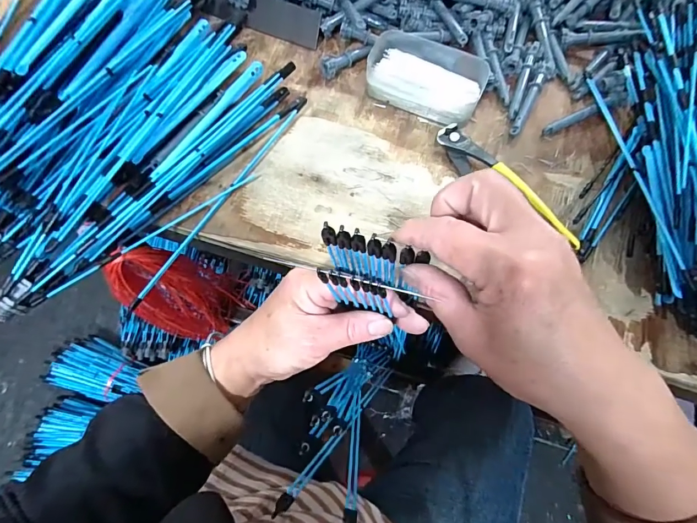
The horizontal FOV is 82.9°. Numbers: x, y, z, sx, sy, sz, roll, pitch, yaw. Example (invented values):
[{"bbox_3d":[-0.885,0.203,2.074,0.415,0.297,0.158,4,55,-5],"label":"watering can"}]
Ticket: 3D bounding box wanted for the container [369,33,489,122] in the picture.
[{"bbox_3d":[0.082,-0.194,0.409,0.116,0.029,0.086,26,71,9],"label":"container"}]

